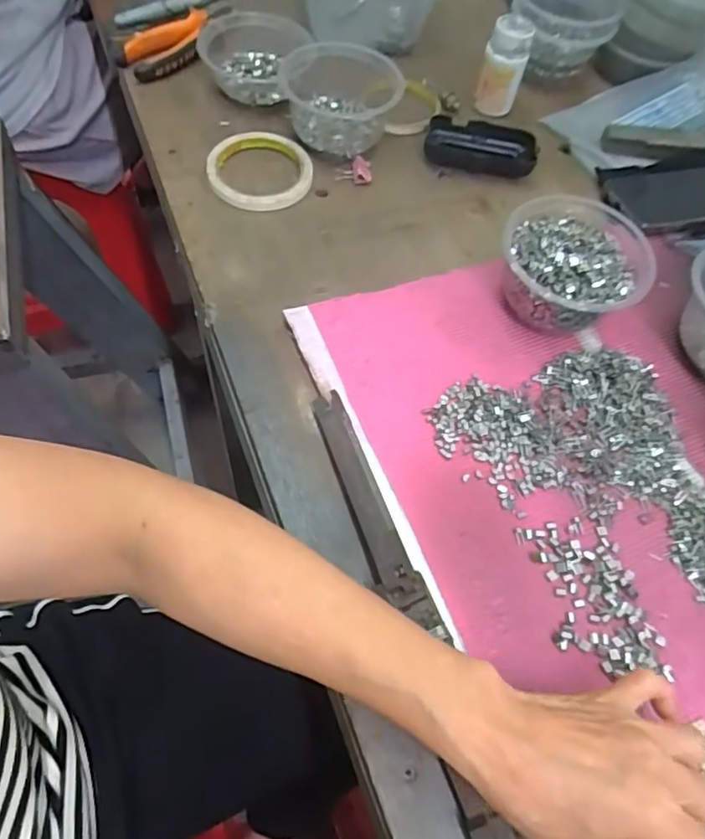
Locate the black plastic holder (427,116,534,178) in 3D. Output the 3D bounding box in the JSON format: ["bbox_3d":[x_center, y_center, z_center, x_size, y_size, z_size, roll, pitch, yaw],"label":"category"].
[{"bbox_3d":[0.132,-0.280,0.600,0.108,0.025,0.061,16,63,5],"label":"black plastic holder"}]

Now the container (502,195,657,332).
[{"bbox_3d":[0.179,-0.126,0.481,0.110,0.059,0.118,1,62,-2],"label":"container"}]

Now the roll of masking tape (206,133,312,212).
[{"bbox_3d":[-0.086,-0.238,0.556,0.093,0.011,0.097,1,62,-2],"label":"roll of masking tape"}]

